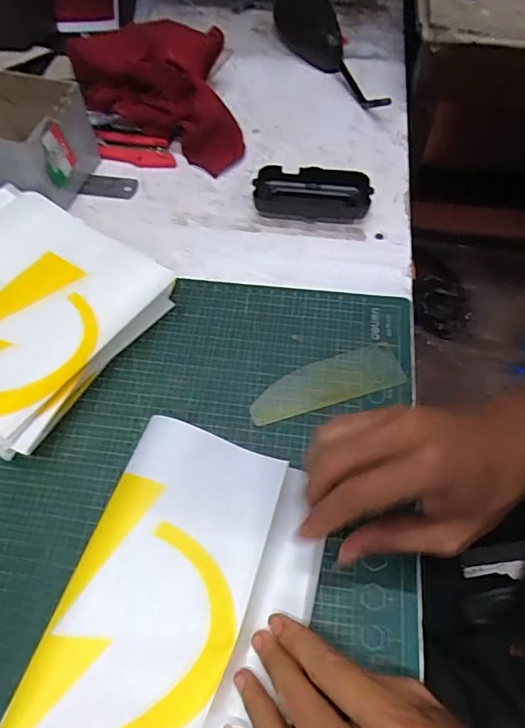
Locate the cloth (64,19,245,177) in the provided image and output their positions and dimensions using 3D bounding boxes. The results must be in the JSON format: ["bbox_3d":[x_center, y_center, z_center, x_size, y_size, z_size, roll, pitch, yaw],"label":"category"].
[{"bbox_3d":[-0.120,-0.301,0.558,0.176,0.064,0.210,-9,59,-6],"label":"cloth"}]

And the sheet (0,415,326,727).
[{"bbox_3d":[-0.040,0.133,0.293,0.125,0.065,0.170,17,59,9],"label":"sheet"}]

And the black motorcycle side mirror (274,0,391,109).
[{"bbox_3d":[0.073,-0.387,0.621,0.085,0.038,0.272,-8,59,-5],"label":"black motorcycle side mirror"}]

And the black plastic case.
[{"bbox_3d":[0.048,-0.165,0.496,0.107,0.028,0.053,6,59,4],"label":"black plastic case"}]

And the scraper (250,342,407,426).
[{"bbox_3d":[0.049,0.013,0.397,0.122,0.005,0.041,-16,60,-9],"label":"scraper"}]

